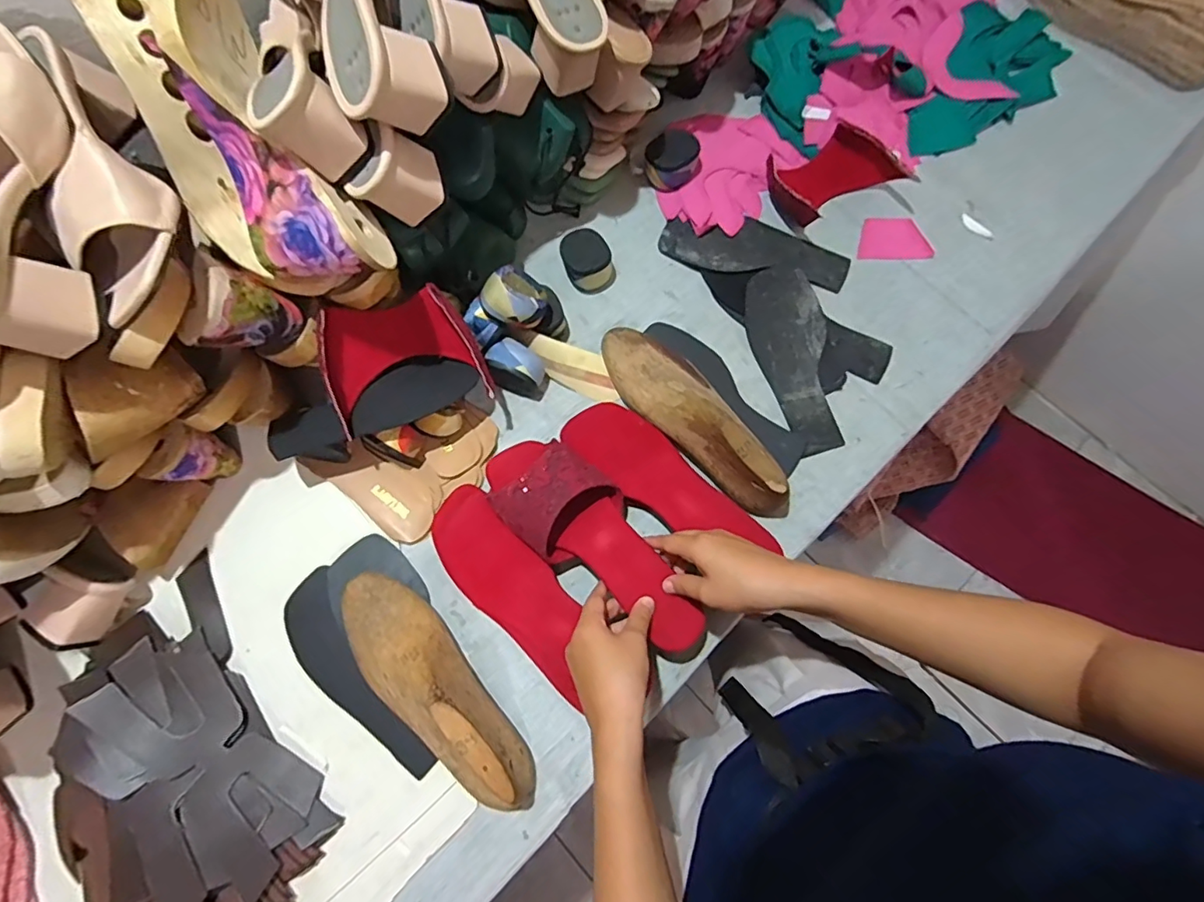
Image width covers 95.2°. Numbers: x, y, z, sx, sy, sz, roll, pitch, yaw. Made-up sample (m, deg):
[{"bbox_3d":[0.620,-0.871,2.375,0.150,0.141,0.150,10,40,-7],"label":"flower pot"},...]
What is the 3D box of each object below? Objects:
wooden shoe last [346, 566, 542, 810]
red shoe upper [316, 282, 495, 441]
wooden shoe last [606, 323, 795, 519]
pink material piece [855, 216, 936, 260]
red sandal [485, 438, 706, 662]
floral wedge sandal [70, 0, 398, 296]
[{"bbox_3d":[-0.147,0.207,0.467,0.070,0.081,0.236,-39,78,-9],"label":"wooden shoe last"},{"bbox_3d":[-0.185,-0.085,0.506,0.139,0.061,0.111,-25,117,-14],"label":"red shoe upper"},{"bbox_3d":[0.096,-0.041,0.531,0.240,0.078,0.074,42,79,11],"label":"wooden shoe last"},{"bbox_3d":[0.333,-0.242,0.627,0.080,0.004,0.052,1,76,4],"label":"pink material piece"},{"bbox_3d":[-0.005,0.083,0.510,0.245,0.065,0.089,43,79,12],"label":"red sandal"},{"bbox_3d":[-0.274,-0.231,0.413,0.116,0.082,0.258,-37,99,-9],"label":"floral wedge sandal"}]

